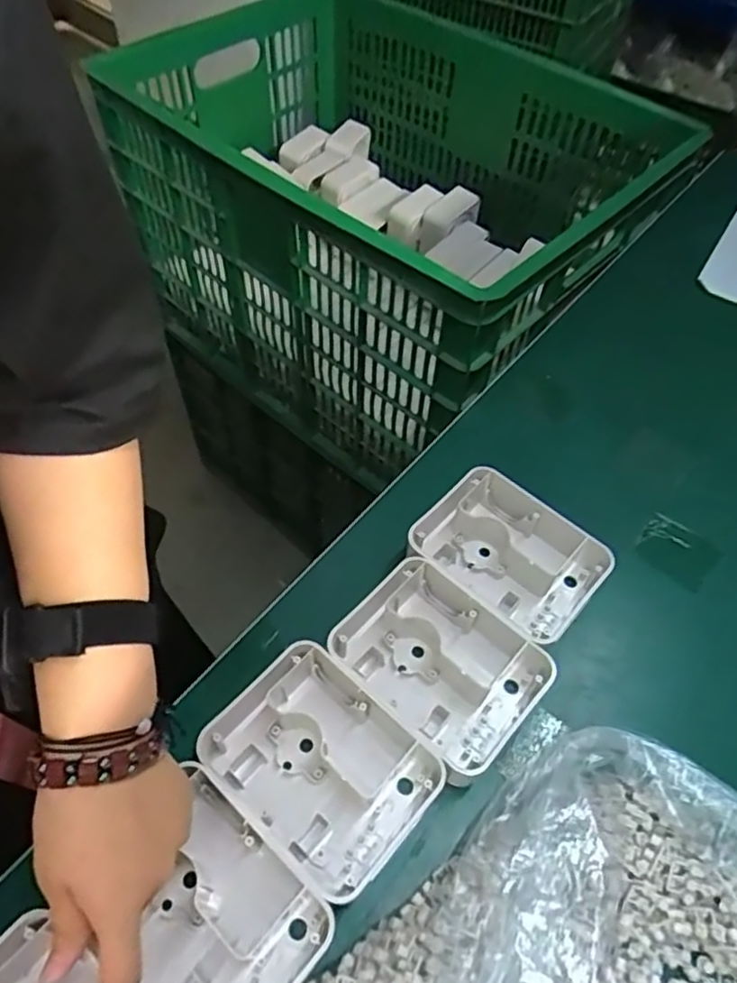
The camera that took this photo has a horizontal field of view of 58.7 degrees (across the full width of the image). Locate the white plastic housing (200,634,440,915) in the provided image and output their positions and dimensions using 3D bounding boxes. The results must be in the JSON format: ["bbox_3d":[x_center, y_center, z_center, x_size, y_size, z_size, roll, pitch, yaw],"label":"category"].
[{"bbox_3d":[-0.030,0.169,0.404,0.127,0.041,0.101,36,60,20],"label":"white plastic housing"}]

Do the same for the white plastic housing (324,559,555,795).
[{"bbox_3d":[0.045,0.117,0.446,0.132,0.042,0.101,36,60,20],"label":"white plastic housing"}]

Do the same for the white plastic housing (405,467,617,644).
[{"bbox_3d":[0.100,0.050,0.491,0.131,0.041,0.097,37,61,20],"label":"white plastic housing"}]

